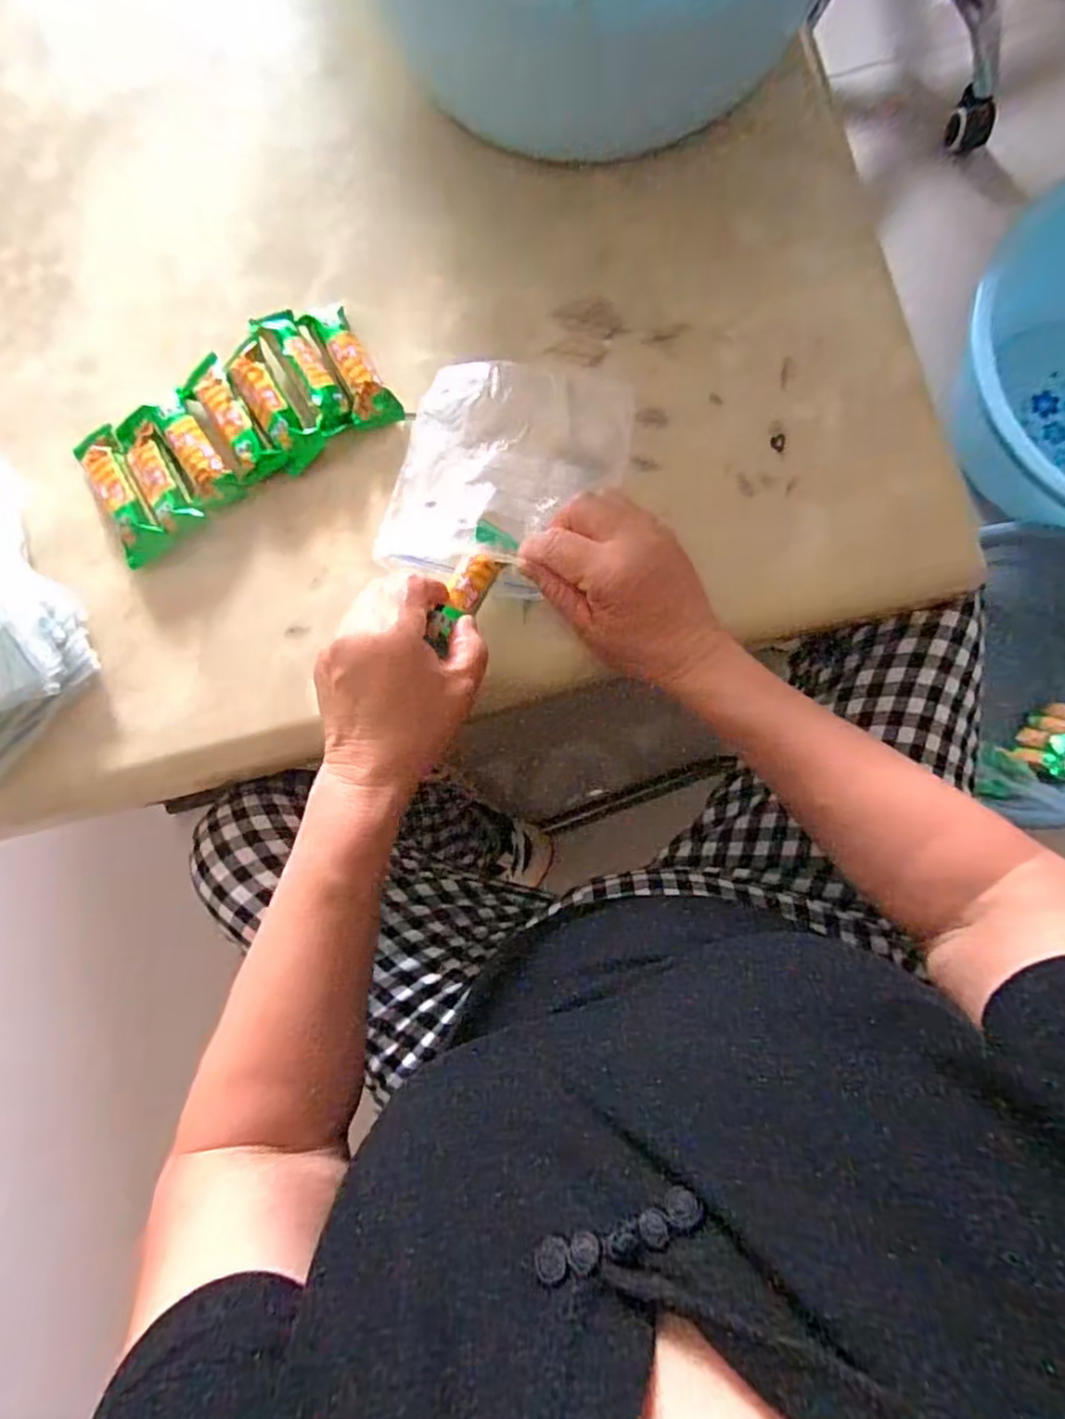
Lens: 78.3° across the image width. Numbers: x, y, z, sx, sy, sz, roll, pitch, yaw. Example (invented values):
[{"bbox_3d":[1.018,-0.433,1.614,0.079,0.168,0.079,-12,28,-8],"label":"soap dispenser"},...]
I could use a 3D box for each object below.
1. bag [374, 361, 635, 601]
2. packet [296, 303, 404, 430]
[{"bbox_3d":[-0.014,-0.144,0.401,0.132,0.026,0.150,12,84,4],"label":"bag"},{"bbox_3d":[-0.114,-0.218,0.411,0.030,0.018,0.085,-27,83,-1],"label":"packet"}]

